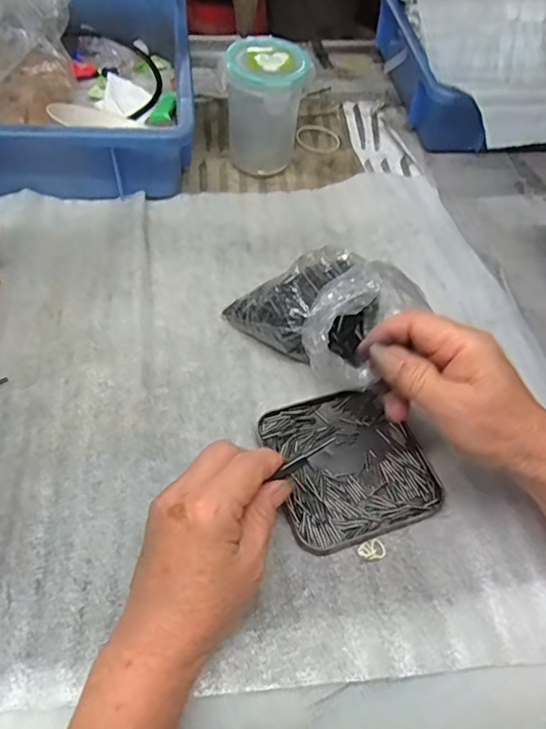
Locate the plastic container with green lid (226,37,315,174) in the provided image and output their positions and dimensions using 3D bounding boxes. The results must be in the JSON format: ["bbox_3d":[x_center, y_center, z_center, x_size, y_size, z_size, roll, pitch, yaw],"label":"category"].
[{"bbox_3d":[-0.006,-0.247,0.518,0.079,0.104,0.083,6,53,0],"label":"plastic container with green lid"}]

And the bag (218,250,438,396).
[{"bbox_3d":[0.041,-0.048,0.390,0.123,0.079,0.098,35,58,20],"label":"bag"}]

